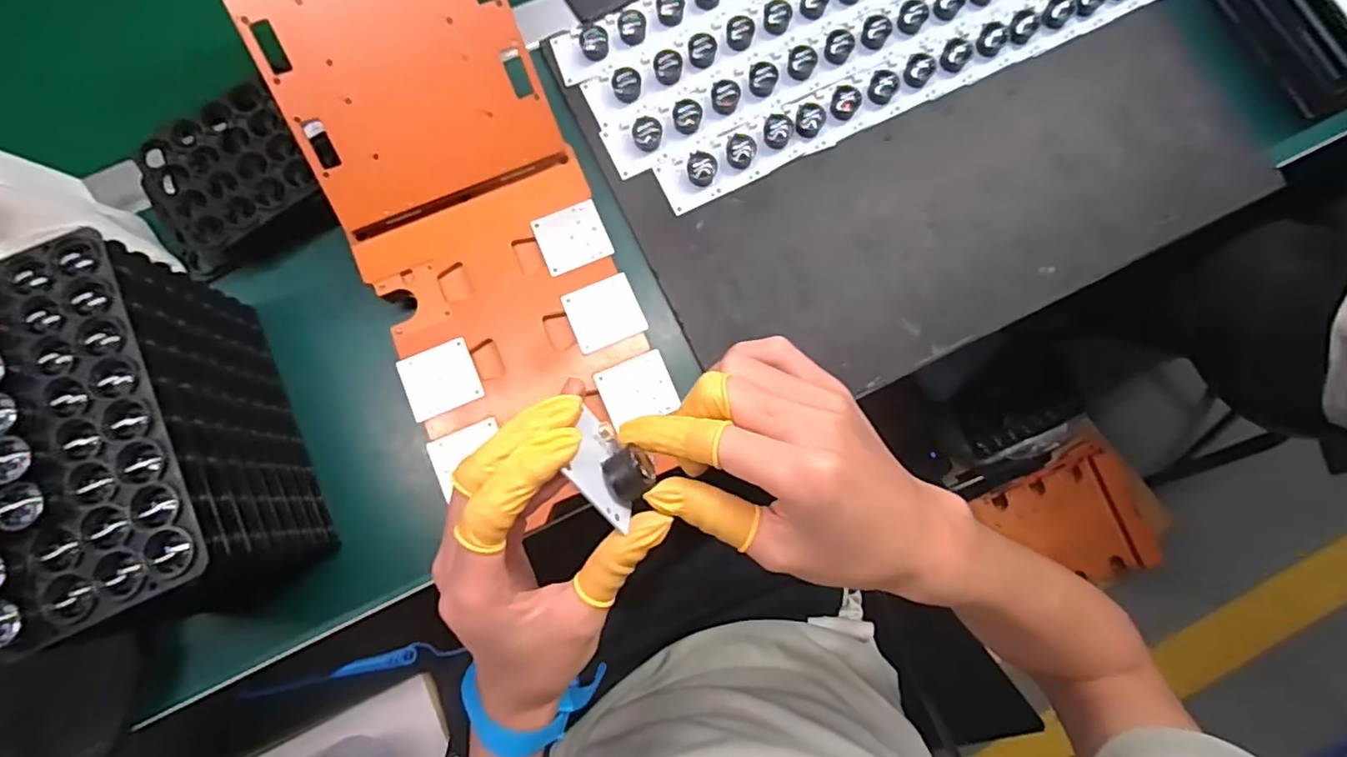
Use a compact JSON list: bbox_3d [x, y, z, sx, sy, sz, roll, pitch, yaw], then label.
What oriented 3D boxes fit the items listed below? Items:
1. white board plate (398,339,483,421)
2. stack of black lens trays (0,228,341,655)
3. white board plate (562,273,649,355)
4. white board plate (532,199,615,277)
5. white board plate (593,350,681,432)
[{"bbox_3d":[-0.158,0.000,0.428,0.048,0.004,0.045,-24,82,-5],"label":"white board plate"},{"bbox_3d":[-0.306,0.037,0.370,0.097,0.146,0.199,-24,82,-6],"label":"stack of black lens trays"},{"bbox_3d":[-0.048,-0.046,0.438,0.048,0.004,0.044,-22,82,-5],"label":"white board plate"},{"bbox_3d":[-0.072,-0.101,0.450,0.047,0.004,0.044,-22,83,-5],"label":"white board plate"},{"bbox_3d":[-0.025,0.007,0.431,0.048,0.004,0.042,-22,74,-5],"label":"white board plate"}]

